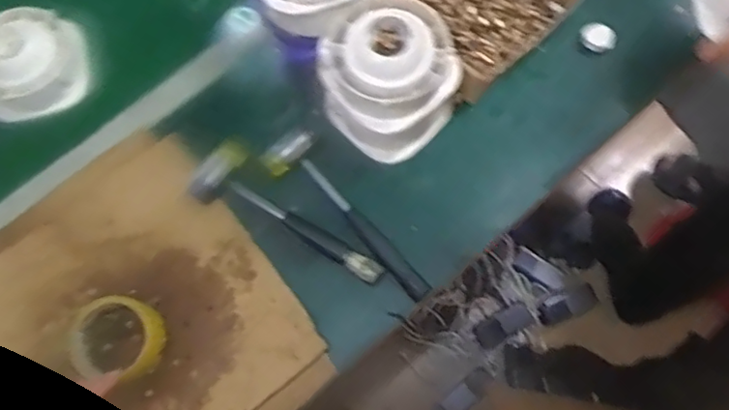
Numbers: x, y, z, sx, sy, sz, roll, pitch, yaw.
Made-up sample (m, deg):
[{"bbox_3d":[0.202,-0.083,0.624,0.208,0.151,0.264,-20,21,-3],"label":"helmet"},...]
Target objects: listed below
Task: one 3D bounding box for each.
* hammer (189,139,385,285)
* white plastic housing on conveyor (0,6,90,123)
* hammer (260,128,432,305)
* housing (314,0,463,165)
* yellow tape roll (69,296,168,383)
[{"bbox_3d":[-0.093,0.018,0.710,0.255,0.026,0.079,35,77,11],"label":"hammer"},{"bbox_3d":[-0.451,-0.192,0.800,0.148,0.070,0.127,-41,77,-10],"label":"white plastic housing on conveyor"},{"bbox_3d":[-0.026,0.020,0.708,0.072,0.024,0.255,-36,76,-9],"label":"hammer"},{"bbox_3d":[0.030,-0.147,0.691,0.133,0.147,0.136,43,79,12],"label":"housing"},{"bbox_3d":[-0.280,0.150,0.674,0.107,0.035,0.089,8,74,4],"label":"yellow tape roll"}]

